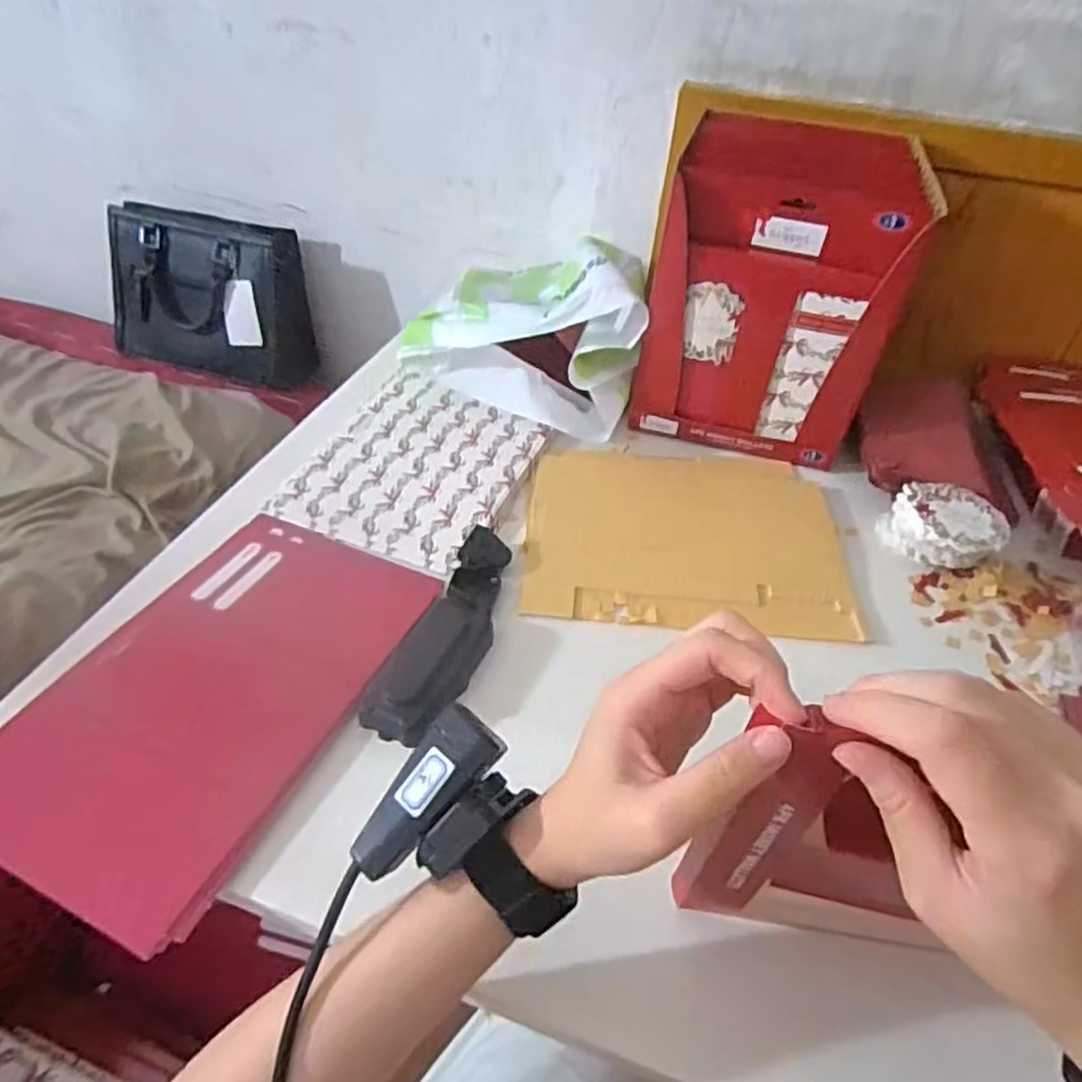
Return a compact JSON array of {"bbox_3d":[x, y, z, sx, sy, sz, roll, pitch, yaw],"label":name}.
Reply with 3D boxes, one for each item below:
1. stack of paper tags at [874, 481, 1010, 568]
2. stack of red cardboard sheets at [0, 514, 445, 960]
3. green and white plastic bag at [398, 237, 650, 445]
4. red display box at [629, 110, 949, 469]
[{"bbox_3d":[0.326,-0.005,0.585,0.084,0.055,0.073,23,44,20],"label":"stack of paper tags"},{"bbox_3d":[-0.209,0.092,0.470,0.180,0.014,0.285,19,43,16],"label":"stack of red cardboard sheets"},{"bbox_3d":[0.001,-0.231,0.743,0.222,0.119,0.257,16,42,13],"label":"green and white plastic bag"},{"bbox_3d":[0.210,-0.228,0.656,0.200,0.253,0.146,13,41,10],"label":"red display box"}]

